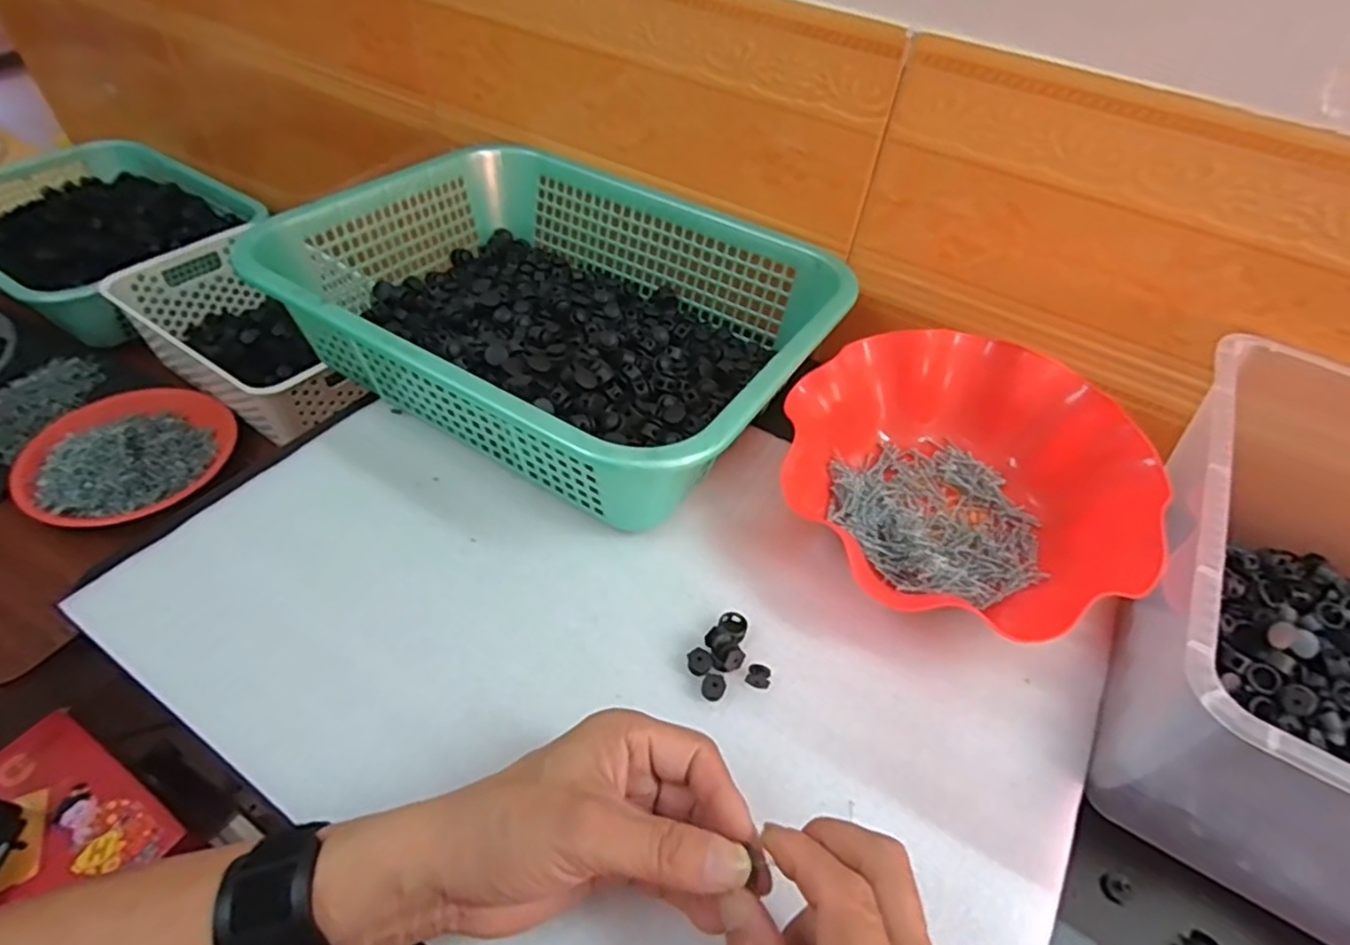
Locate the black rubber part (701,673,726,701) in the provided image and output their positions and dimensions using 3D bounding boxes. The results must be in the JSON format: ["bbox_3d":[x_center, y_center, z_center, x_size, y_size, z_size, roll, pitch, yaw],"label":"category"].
[{"bbox_3d":[0.021,0.119,0.376,0.013,0.009,0.013,2,50,-2],"label":"black rubber part"}]

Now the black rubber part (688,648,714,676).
[{"bbox_3d":[0.014,0.108,0.384,0.014,0.010,0.013,3,50,-1],"label":"black rubber part"}]

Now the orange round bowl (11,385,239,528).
[{"bbox_3d":[-0.581,-0.032,0.711,0.185,0.053,0.185,3,49,-3],"label":"orange round bowl"}]

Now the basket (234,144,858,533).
[{"bbox_3d":[-0.083,-0.133,0.521,0.385,0.096,0.296,28,54,18],"label":"basket"}]

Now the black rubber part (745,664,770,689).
[{"bbox_3d":[0.047,0.115,0.381,0.013,0.009,0.011,12,51,6],"label":"black rubber part"}]

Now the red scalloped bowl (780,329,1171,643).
[{"bbox_3d":[0.184,0.000,0.449,0.217,0.068,0.213,2,50,-2],"label":"red scalloped bowl"}]

